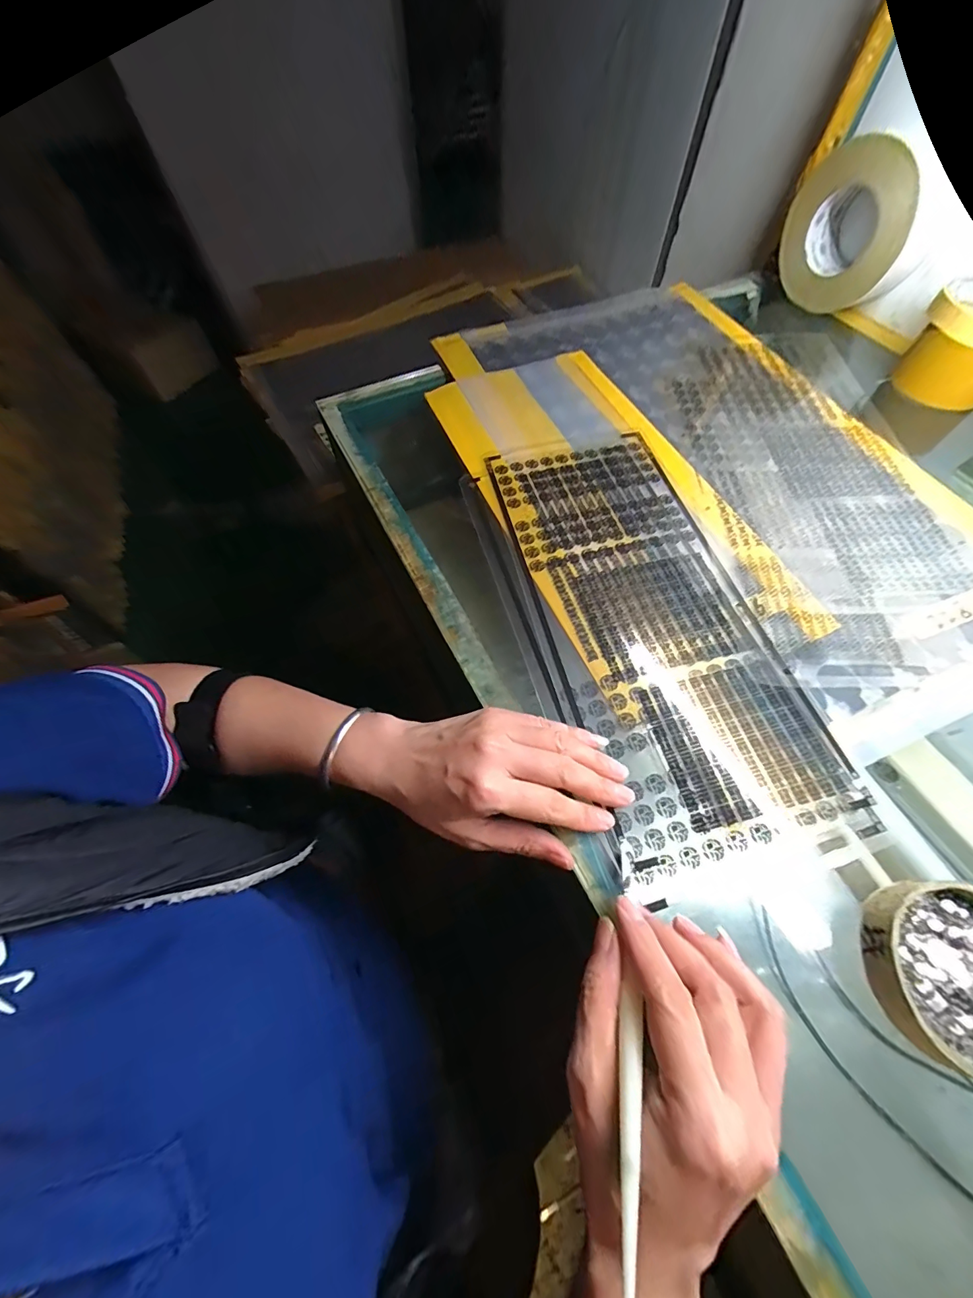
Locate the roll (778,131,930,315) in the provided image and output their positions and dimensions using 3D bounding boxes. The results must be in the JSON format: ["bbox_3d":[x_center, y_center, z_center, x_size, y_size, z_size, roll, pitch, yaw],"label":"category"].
[{"bbox_3d":[0.408,-0.464,0.493,0.063,0.123,0.136,-26,64,-13],"label":"roll"}]

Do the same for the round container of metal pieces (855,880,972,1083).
[{"bbox_3d":[0.234,0.162,0.219,0.079,0.017,0.079,0,61,0],"label":"round container of metal pieces"}]

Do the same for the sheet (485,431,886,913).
[{"bbox_3d":[0.117,-0.031,0.336,0.154,0.007,0.364,-13,62,-5],"label":"sheet"}]

